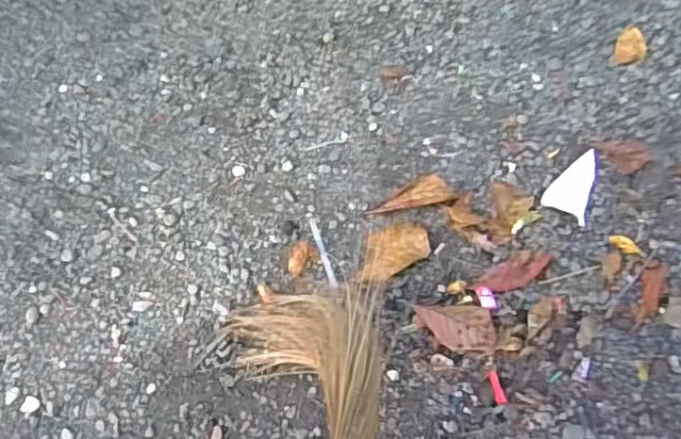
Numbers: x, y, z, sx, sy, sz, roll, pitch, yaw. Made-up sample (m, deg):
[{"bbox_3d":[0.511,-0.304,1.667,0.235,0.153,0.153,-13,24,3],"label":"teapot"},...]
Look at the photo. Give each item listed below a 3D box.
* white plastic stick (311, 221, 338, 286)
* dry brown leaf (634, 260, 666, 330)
[{"bbox_3d":[-0.037,0.071,1.330,0.014,0.007,0.168,-16,64,-7],"label":"white plastic stick"},{"bbox_3d":[0.633,0.151,1.260,0.045,0.013,0.157,19,66,10],"label":"dry brown leaf"}]

